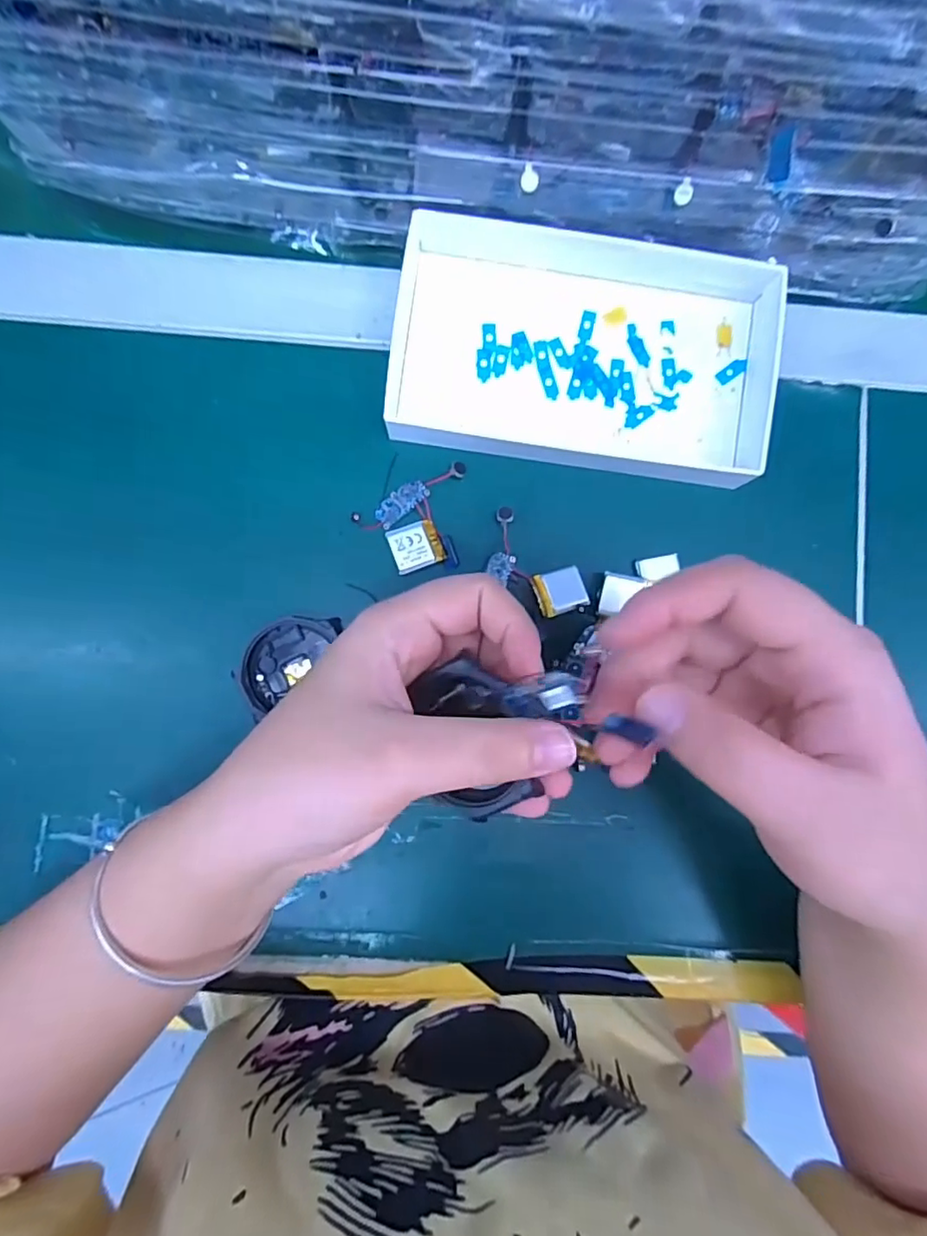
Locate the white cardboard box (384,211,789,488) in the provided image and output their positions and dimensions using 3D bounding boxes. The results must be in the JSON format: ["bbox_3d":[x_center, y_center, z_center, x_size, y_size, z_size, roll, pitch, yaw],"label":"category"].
[{"bbox_3d":[0.057,-0.133,0.279,0.177,0.026,0.117,9,85,-2],"label":"white cardboard box"}]

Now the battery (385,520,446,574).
[{"bbox_3d":[-0.023,-0.034,0.279,0.023,0.004,0.022,-18,87,-4],"label":"battery"}]

